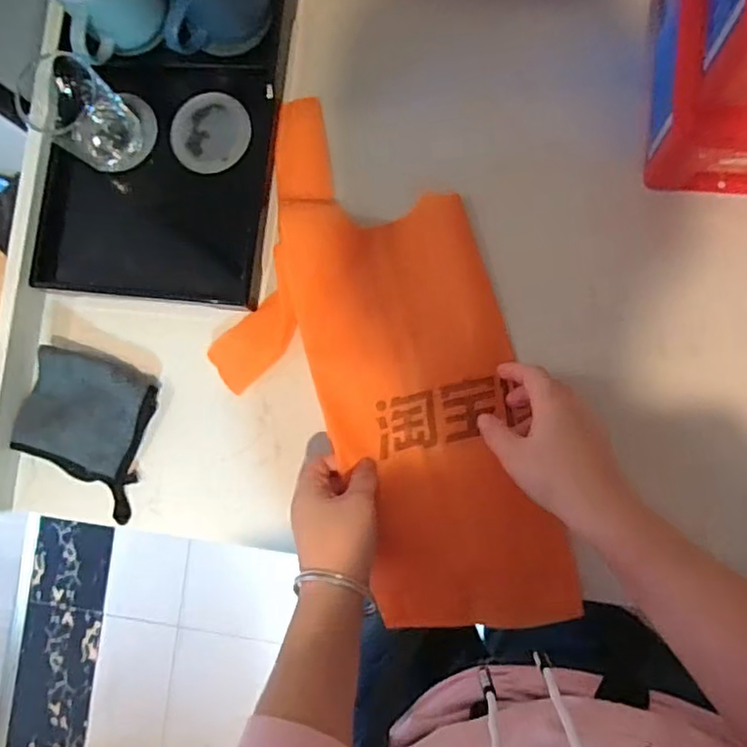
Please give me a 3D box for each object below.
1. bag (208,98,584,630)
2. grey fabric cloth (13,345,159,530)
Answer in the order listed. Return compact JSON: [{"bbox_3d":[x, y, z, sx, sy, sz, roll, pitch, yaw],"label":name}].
[{"bbox_3d":[-0.001,-0.014,0.524,0.239,0.037,0.488,-23,78,5],"label":"bag"},{"bbox_3d":[-0.278,0.051,0.581,0.138,0.027,0.128,24,88,10],"label":"grey fabric cloth"}]

